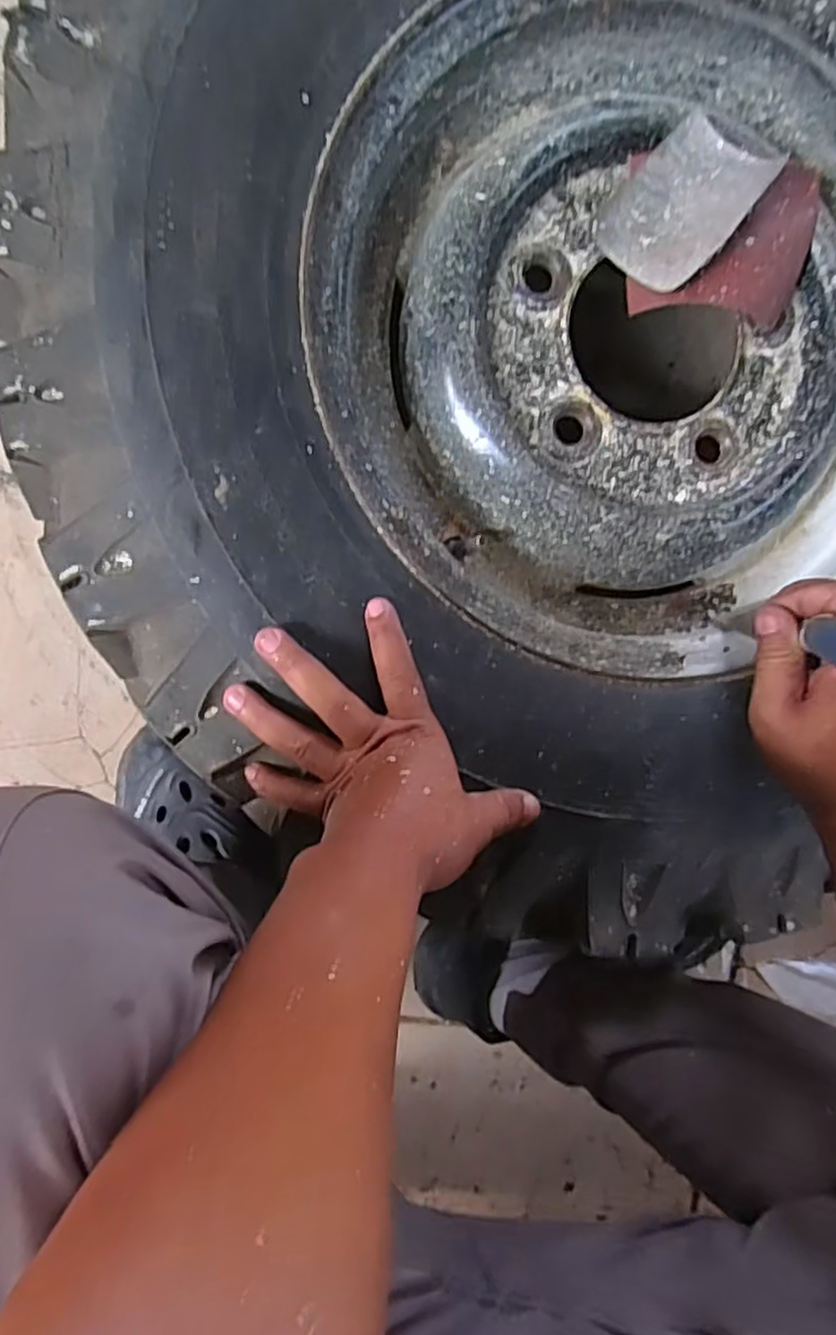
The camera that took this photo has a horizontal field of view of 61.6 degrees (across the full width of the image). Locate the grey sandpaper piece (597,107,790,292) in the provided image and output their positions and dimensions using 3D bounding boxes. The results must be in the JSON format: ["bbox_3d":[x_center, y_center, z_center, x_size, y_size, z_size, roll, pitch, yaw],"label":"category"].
[{"bbox_3d":[0.164,-0.285,0.427,0.071,0.012,0.106,38,93,11],"label":"grey sandpaper piece"}]

